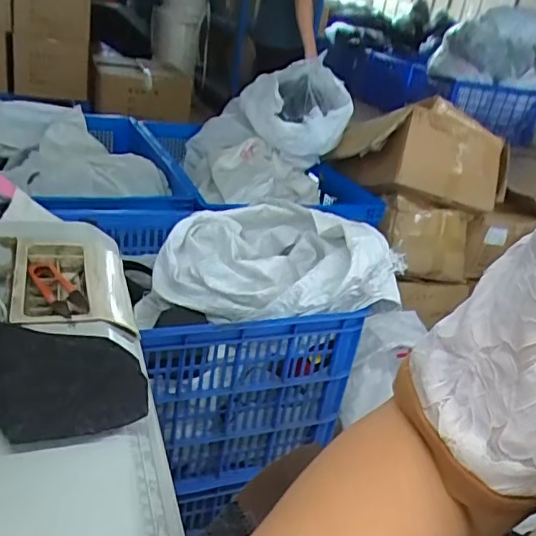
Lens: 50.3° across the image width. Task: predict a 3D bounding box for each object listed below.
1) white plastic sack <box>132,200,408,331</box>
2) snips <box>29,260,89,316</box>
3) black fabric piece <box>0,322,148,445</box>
[{"bbox_3d":[0.007,-0.017,0.924,0.400,0.127,0.249,6,27,-10],"label":"white plastic sack"},{"bbox_3d":[-0.190,0.017,0.520,0.031,0.014,0.101,-10,33,-35],"label":"snips"},{"bbox_3d":[-0.151,0.070,0.402,0.097,0.018,0.139,-14,36,-41],"label":"black fabric piece"}]

